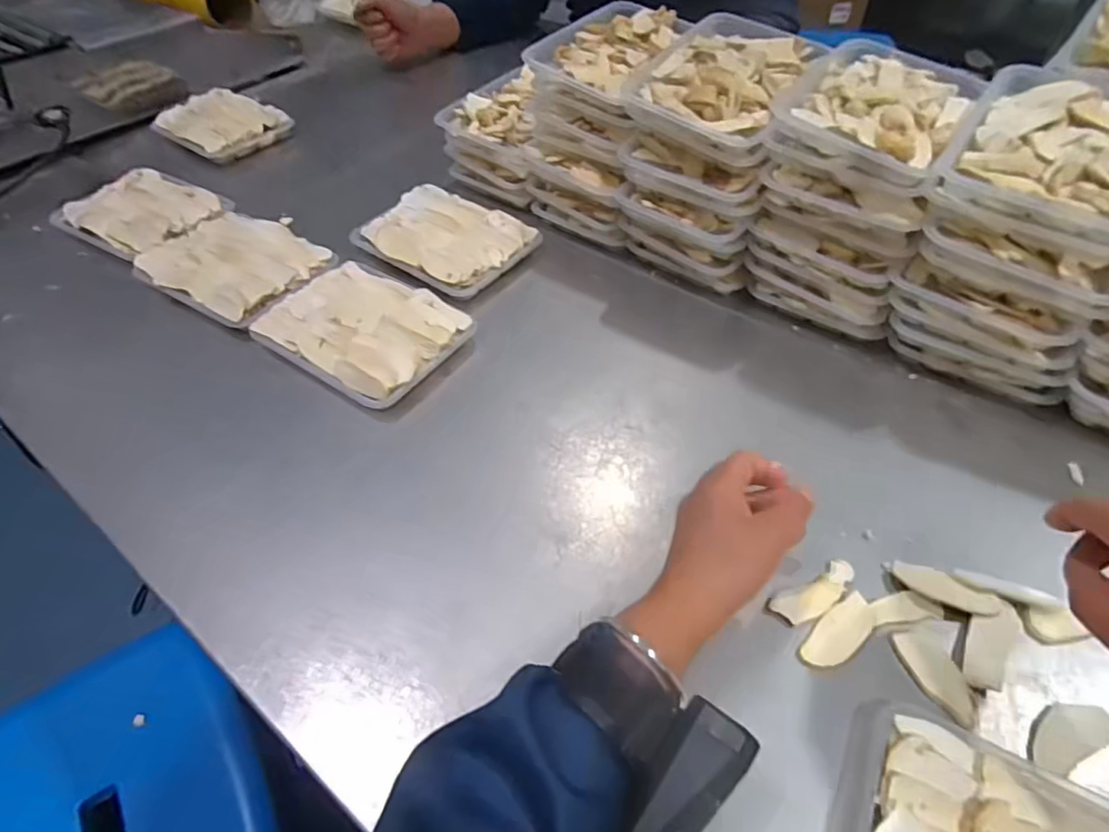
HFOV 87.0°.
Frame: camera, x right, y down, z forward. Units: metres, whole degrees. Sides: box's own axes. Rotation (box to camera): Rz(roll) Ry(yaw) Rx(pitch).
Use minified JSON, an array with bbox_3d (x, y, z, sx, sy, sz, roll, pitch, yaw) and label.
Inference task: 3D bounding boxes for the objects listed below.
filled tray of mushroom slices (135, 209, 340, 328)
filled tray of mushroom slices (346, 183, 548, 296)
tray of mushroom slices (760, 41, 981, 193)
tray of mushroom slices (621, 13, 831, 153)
[{"bbox_3d":[-0.344,-0.168,0.626,0.201,0.018,0.140,27,56,22],"label":"filled tray of mushroom slices"},{"bbox_3d":[-0.127,-0.198,0.653,0.182,0.026,0.136,28,57,22],"label":"filled tray of mushroom slices"},{"bbox_3d":[0.270,-0.261,0.496,0.135,0.036,0.173,28,57,22],"label":"tray of mushroom slices"},{"bbox_3d":[0.160,-0.317,0.545,0.134,0.039,0.183,25,55,20],"label":"tray of mushroom slices"}]

